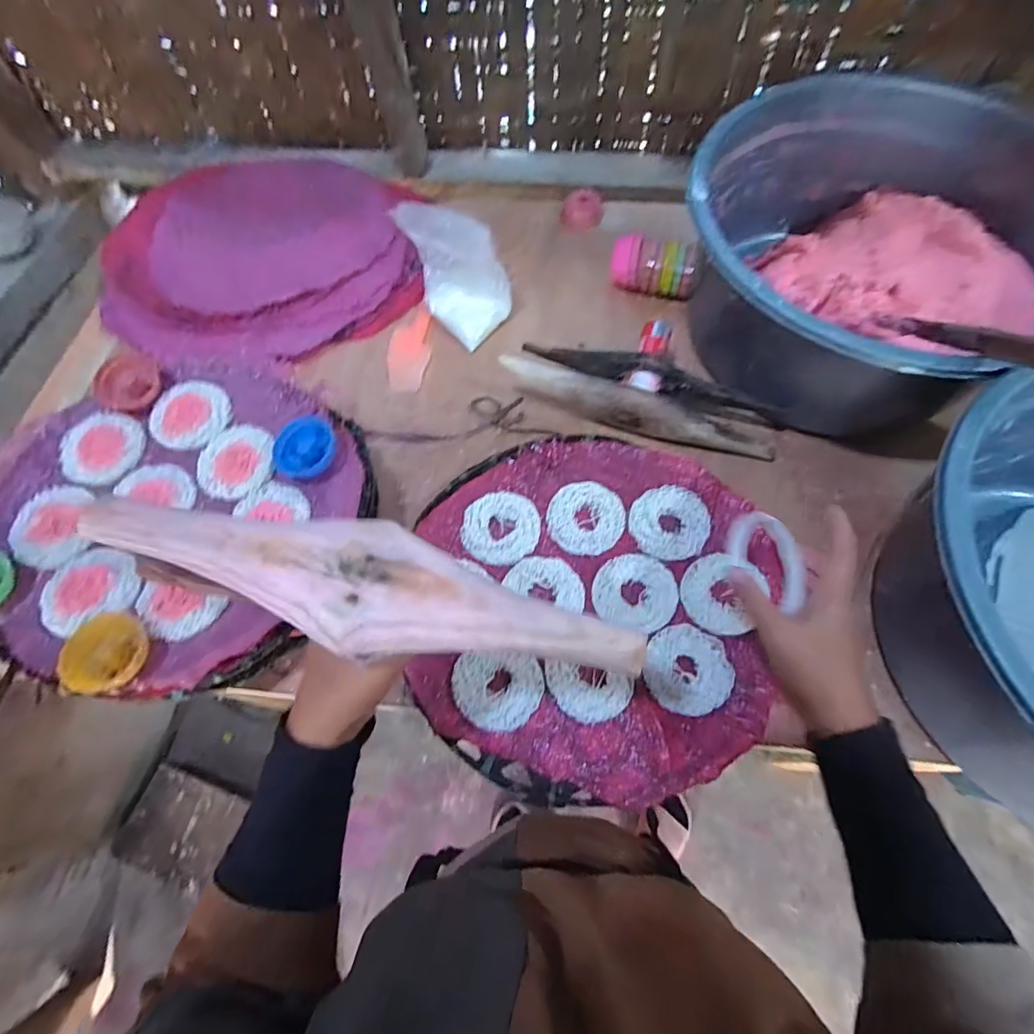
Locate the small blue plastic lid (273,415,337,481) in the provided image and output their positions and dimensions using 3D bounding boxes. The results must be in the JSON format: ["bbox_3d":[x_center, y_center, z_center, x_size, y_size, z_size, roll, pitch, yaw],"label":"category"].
[{"bbox_3d":[-0.205,-0.070,0.496,0.050,0.019,0.064,25,68,14],"label":"small blue plastic lid"}]

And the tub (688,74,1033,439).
[{"bbox_3d":[0.385,-0.279,0.560,0.388,0.170,0.401,-1,64,3],"label":"tub"}]

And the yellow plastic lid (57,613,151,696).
[{"bbox_3d":[-0.331,0.112,0.414,0.060,0.030,0.058,-1,64,3],"label":"yellow plastic lid"}]

